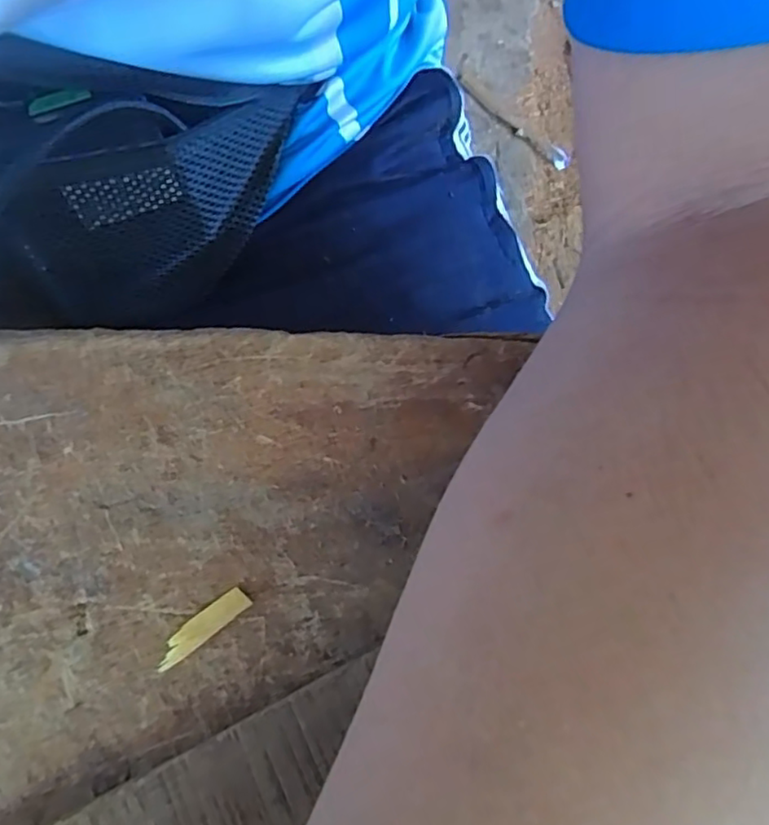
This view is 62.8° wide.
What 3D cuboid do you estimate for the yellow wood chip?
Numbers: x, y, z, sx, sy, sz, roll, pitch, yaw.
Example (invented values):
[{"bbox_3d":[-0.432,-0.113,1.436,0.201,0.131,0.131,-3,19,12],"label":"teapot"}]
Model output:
[{"bbox_3d":[-0.048,0.056,0.165,0.027,0.004,0.007,-37,78,-13],"label":"yellow wood chip"}]

